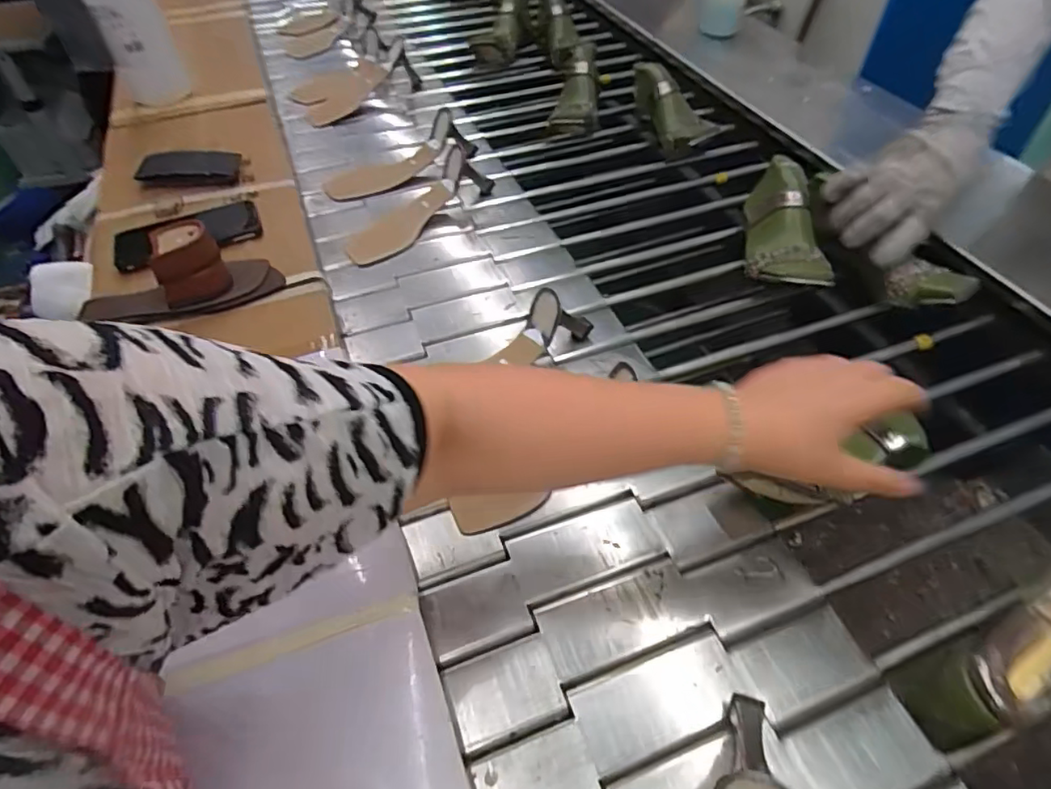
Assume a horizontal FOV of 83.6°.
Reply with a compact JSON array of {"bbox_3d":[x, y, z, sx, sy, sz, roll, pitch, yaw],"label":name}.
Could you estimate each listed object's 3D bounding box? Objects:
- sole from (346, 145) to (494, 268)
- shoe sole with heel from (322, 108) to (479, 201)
[{"bbox_3d":[-0.155,-0.269,0.810,0.086,0.064,0.245,32,57,25],"label":"sole"},{"bbox_3d":[-0.187,-0.358,0.884,0.248,0.070,0.087,-18,52,-14],"label":"shoe sole with heel"}]

